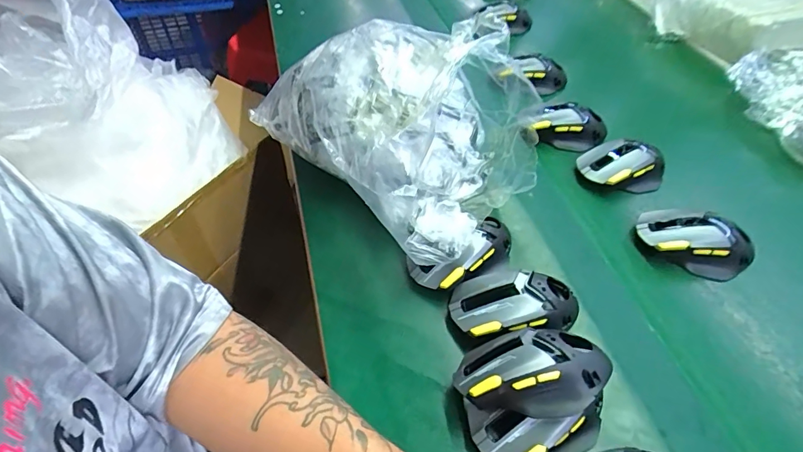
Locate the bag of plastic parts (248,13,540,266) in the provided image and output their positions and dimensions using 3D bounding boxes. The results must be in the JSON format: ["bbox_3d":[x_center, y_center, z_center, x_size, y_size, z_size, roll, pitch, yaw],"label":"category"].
[{"bbox_3d":[-0.012,-0.132,0.482,0.178,0.196,0.341,-32,60,-25],"label":"bag of plastic parts"}]

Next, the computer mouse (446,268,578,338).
[{"bbox_3d":[0.106,0.075,0.408,0.120,0.039,0.064,-1,50,3],"label":"computer mouse"}]

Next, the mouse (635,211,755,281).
[{"bbox_3d":[0.302,0.016,0.453,0.104,0.041,0.052,23,55,14],"label":"mouse"}]

